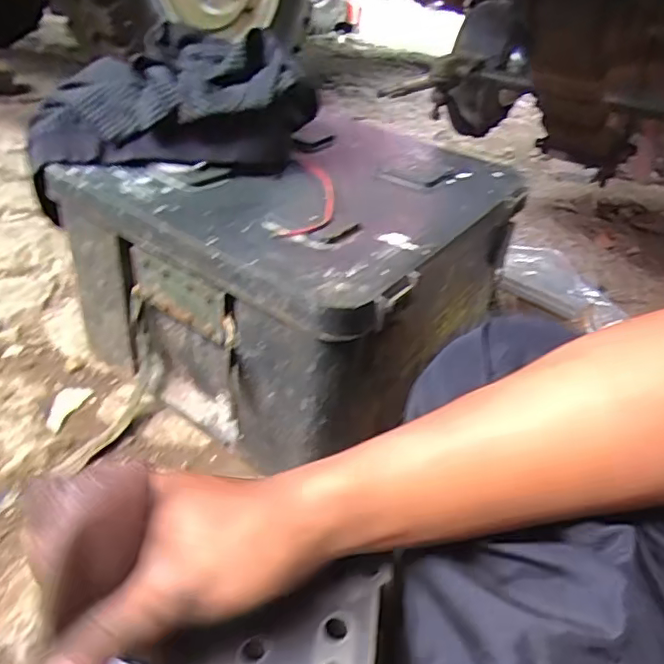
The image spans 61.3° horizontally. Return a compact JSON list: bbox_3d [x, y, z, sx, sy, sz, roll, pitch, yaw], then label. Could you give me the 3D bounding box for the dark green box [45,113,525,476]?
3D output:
[{"bbox_3d":[-0.033,-0.065,0.626,0.343,0.228,0.353,25,37,24],"label":"dark green box"}]

